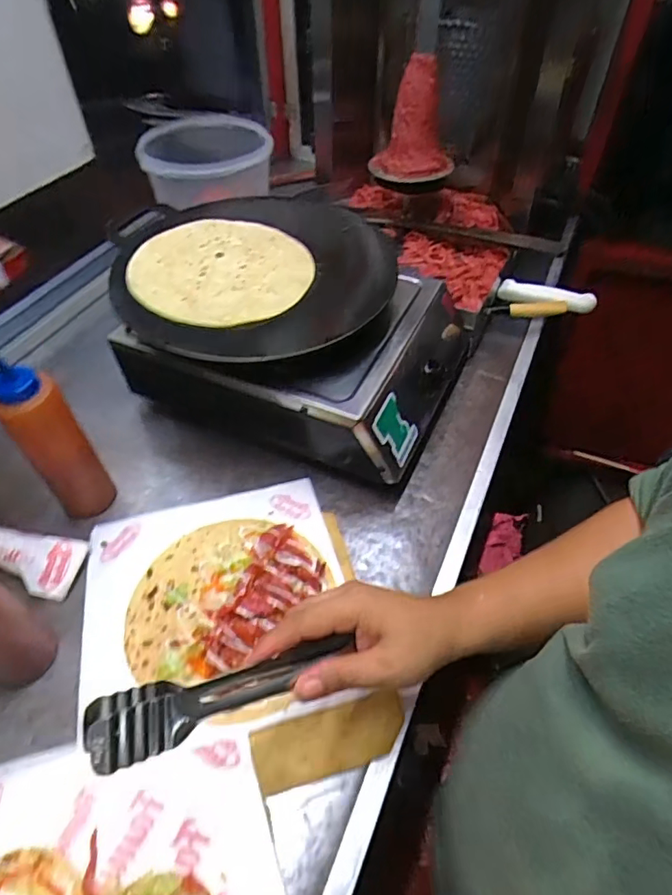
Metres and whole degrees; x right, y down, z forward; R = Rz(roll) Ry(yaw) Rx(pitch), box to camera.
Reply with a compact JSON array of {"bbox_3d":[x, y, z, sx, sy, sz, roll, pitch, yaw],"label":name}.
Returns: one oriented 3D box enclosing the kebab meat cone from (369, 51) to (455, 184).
[{"bbox_3d":[0.122,-0.496,0.790,0.126,0.147,0.111,8,47,7],"label":"kebab meat cone"}]

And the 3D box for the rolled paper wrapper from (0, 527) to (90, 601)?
[{"bbox_3d":[-0.343,0.102,0.555,0.175,0.028,0.060,20,50,17],"label":"rolled paper wrapper"}]

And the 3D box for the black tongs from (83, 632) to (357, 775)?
[{"bbox_3d":[-0.068,0.154,0.338,0.171,0.032,0.038,-2,46,-39],"label":"black tongs"}]

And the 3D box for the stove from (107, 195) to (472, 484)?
[{"bbox_3d":[-0.069,-0.157,0.672,0.434,0.169,0.325,19,50,16],"label":"stove"}]

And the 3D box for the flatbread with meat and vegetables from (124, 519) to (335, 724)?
[{"bbox_3d":[-0.109,0.150,0.516,0.176,0.025,0.185,15,49,13],"label":"flatbread with meat and vegetables"}]

